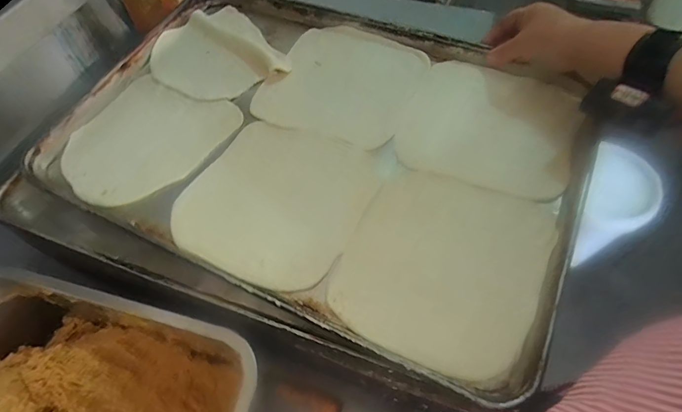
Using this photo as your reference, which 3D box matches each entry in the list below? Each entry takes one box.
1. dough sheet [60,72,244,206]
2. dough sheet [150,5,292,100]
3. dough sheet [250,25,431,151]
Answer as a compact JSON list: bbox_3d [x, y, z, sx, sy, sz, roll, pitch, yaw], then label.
[{"bbox_3d":[-0.245,-0.085,0.489,0.170,0.020,0.189,28,62,18],"label":"dough sheet"},{"bbox_3d":[-0.180,-0.213,0.551,0.156,0.018,0.185,-34,62,-18],"label":"dough sheet"},{"bbox_3d":[0.001,-0.162,0.519,0.183,0.019,0.187,26,68,14],"label":"dough sheet"}]

